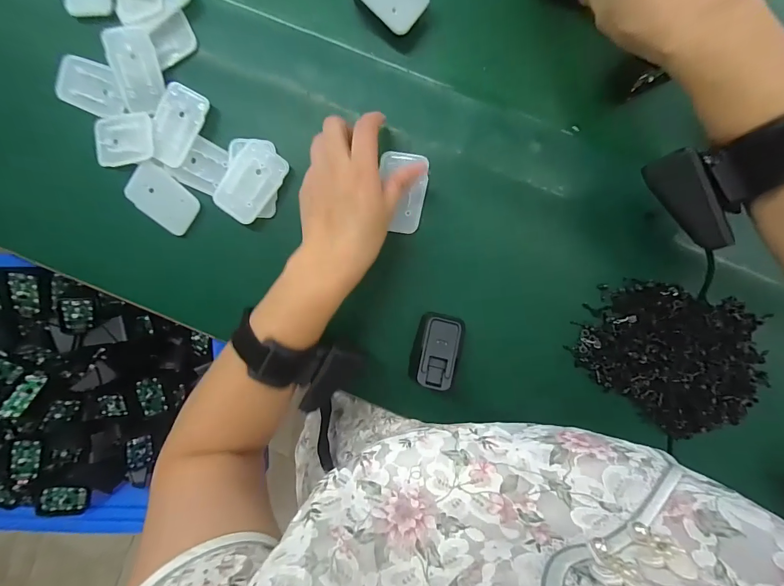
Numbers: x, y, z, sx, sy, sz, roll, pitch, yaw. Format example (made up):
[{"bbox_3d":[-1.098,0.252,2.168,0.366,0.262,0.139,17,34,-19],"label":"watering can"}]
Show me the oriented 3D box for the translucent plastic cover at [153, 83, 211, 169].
[{"bbox_3d":[-0.197,-0.153,0.338,0.039,0.006,0.070,21,91,-1],"label":"translucent plastic cover"}]

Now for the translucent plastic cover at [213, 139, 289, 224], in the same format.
[{"bbox_3d":[-0.128,-0.101,0.334,0.044,0.009,0.070,39,91,-2],"label":"translucent plastic cover"}]

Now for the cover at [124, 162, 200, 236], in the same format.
[{"bbox_3d":[-0.218,-0.089,0.350,0.063,0.014,0.044,40,91,-2],"label":"cover"}]

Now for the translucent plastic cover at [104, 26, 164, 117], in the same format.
[{"bbox_3d":[-0.229,-0.196,0.327,0.044,0.011,0.065,-5,113,4],"label":"translucent plastic cover"}]

